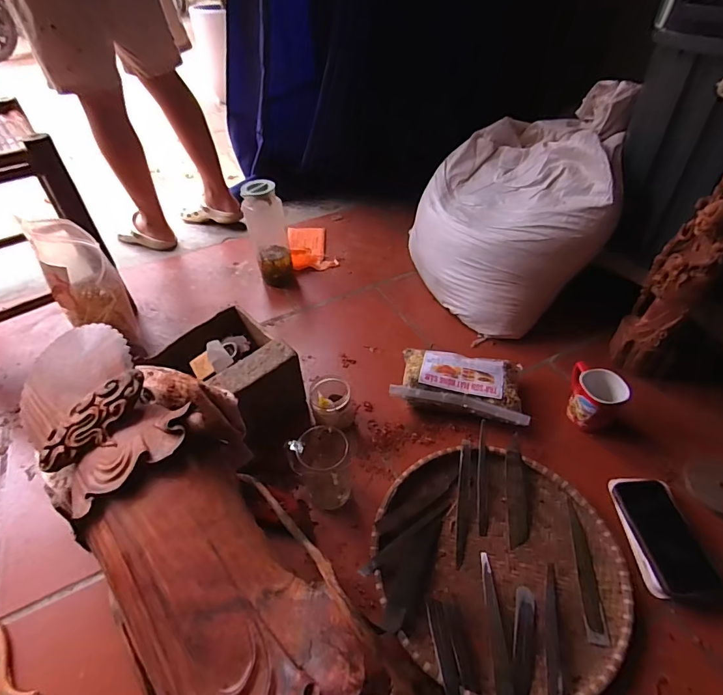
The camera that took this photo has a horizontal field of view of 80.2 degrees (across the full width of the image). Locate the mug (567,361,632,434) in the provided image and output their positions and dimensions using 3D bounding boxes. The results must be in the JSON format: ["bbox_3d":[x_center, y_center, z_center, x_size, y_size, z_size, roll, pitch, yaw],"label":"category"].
[{"bbox_3d":[0.399,0.087,0.745,0.091,0.089,0.091,-1,44,1],"label":"mug"}]

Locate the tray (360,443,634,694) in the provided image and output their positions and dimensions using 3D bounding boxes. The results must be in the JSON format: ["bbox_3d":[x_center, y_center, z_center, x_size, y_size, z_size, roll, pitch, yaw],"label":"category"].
[{"bbox_3d":[0.185,0.293,0.598,0.327,0.025,0.326,-1,44,1],"label":"tray"}]

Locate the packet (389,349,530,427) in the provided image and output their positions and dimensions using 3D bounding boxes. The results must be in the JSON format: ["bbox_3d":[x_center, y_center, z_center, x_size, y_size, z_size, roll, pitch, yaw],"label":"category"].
[{"bbox_3d":[0.184,0.067,0.796,0.236,0.068,0.132,12,46,15],"label":"packet"}]

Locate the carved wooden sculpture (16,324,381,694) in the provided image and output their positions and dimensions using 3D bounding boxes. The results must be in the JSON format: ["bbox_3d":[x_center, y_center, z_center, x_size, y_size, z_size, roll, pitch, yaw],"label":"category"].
[{"bbox_3d":[-0.166,0.243,0.439,0.217,0.139,0.737,-28,54,-24],"label":"carved wooden sculpture"}]

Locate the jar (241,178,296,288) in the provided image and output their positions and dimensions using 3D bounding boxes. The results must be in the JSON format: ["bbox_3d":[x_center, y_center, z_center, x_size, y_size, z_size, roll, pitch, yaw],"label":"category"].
[{"bbox_3d":[-0.223,-0.262,1.031,0.090,0.244,0.076,-12,45,-10],"label":"jar"}]

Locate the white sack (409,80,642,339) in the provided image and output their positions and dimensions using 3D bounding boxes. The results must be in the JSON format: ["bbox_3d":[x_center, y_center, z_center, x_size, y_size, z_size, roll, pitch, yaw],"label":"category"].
[{"bbox_3d":[0.319,-0.315,0.976,0.425,0.361,0.466,17,47,19],"label":"white sack"}]

